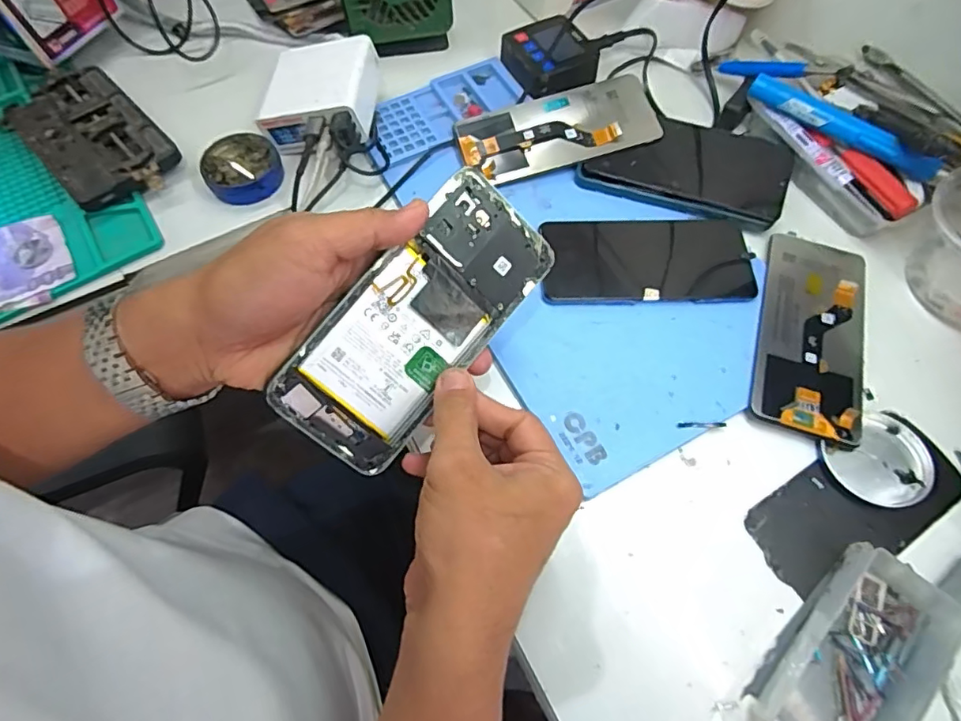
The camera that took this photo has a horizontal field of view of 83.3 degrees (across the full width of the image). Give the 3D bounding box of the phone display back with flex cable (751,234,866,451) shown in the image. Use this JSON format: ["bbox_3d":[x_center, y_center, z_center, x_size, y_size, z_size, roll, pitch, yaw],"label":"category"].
[{"bbox_3d":[0.239,-0.023,0.391,0.071,0.008,0.163,17,63,8],"label":"phone display back with flex cable"}]

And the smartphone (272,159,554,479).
[{"bbox_3d":[-0.033,-0.021,0.291,0.072,0.007,0.162,42,84,-18],"label":"smartphone"}]

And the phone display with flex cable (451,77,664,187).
[{"bbox_3d":[0.064,-0.193,0.451,0.163,0.007,0.069,-15,75,0],"label":"phone display with flex cable"}]

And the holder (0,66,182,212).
[{"bbox_3d":[-0.327,-0.190,0.455,0.161,0.031,0.089,42,73,13],"label":"holder"}]

